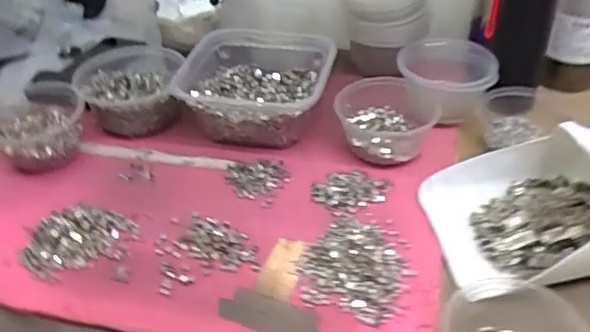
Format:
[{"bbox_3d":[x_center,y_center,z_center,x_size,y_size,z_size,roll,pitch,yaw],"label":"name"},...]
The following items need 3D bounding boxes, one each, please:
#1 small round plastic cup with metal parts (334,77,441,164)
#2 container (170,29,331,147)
[{"bbox_3d":[0.104,-0.055,0.691,0.101,0.067,0.097,-1,38,1],"label":"small round plastic cup with metal parts"},{"bbox_3d":[-0.054,-0.099,0.743,0.188,0.075,0.157,7,39,11],"label":"container"}]

